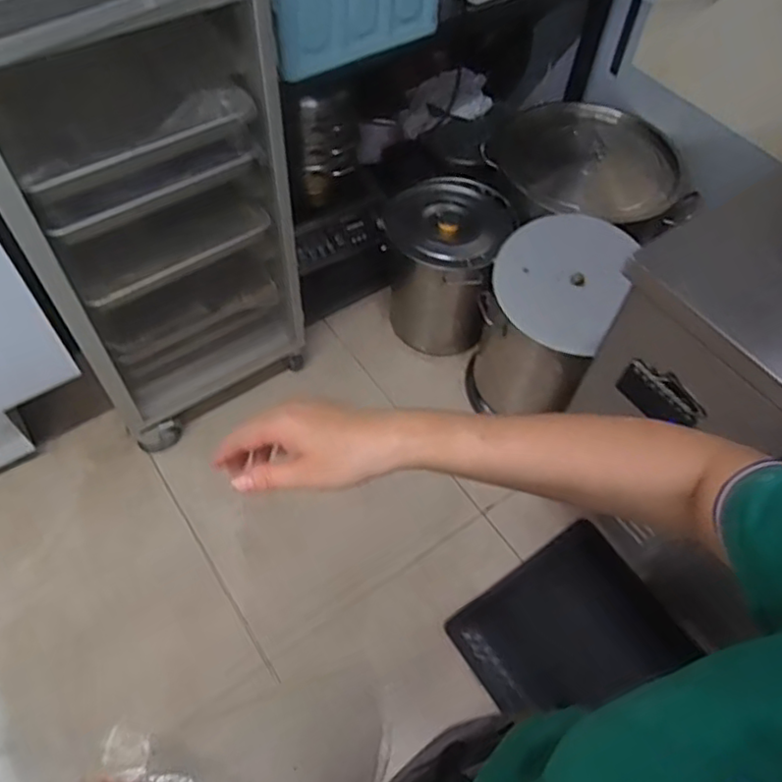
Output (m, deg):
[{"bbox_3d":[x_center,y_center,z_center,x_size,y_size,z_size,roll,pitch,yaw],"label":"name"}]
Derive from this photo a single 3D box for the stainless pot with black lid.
[{"bbox_3d":[0.140,-0.331,1.732,0.293,0.406,0.302,2,57,-2],"label":"stainless pot with black lid"}]

